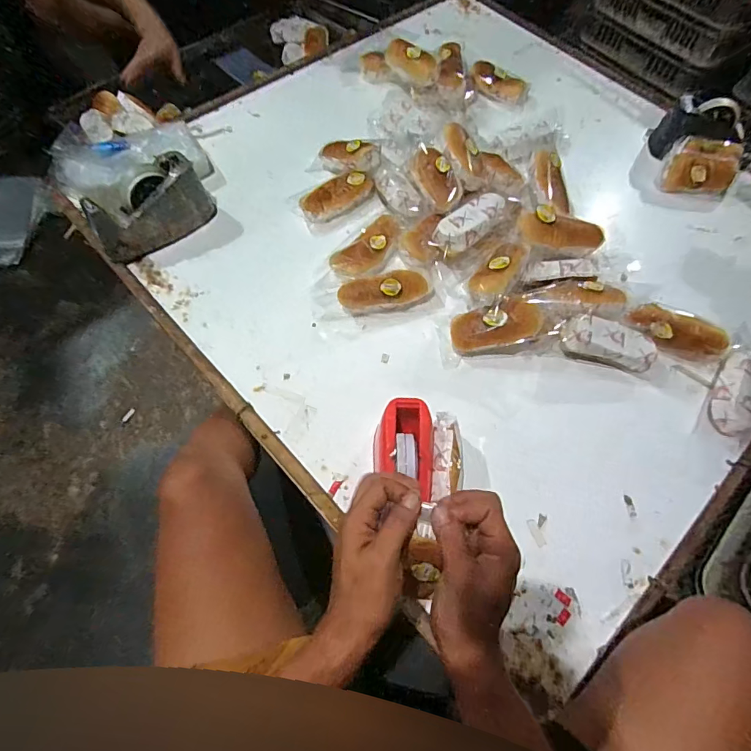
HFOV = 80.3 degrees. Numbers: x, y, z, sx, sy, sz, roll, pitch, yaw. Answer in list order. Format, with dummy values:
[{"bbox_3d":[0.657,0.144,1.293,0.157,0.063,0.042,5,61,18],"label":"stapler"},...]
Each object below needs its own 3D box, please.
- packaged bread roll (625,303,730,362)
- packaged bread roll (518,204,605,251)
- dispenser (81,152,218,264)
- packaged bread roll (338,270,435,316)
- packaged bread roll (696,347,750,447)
[{"bbox_3d":[0.481,-0.068,0.708,0.153,0.046,0.058,34,66,13],"label":"packaged bread roll"},{"bbox_3d":[0.317,-0.243,0.746,0.153,0.042,0.064,6,62,-15],"label":"packaged bread roll"},{"bbox_3d":[-0.384,-0.288,0.771,0.207,0.109,0.067,-37,71,-20],"label":"dispenser"},{"bbox_3d":[0.017,-0.142,0.743,0.160,0.070,0.058,-12,65,-10],"label":"packaged bread roll"},{"bbox_3d":[0.575,0.028,0.702,0.078,0.054,0.163,27,65,10],"label":"packaged bread roll"}]

